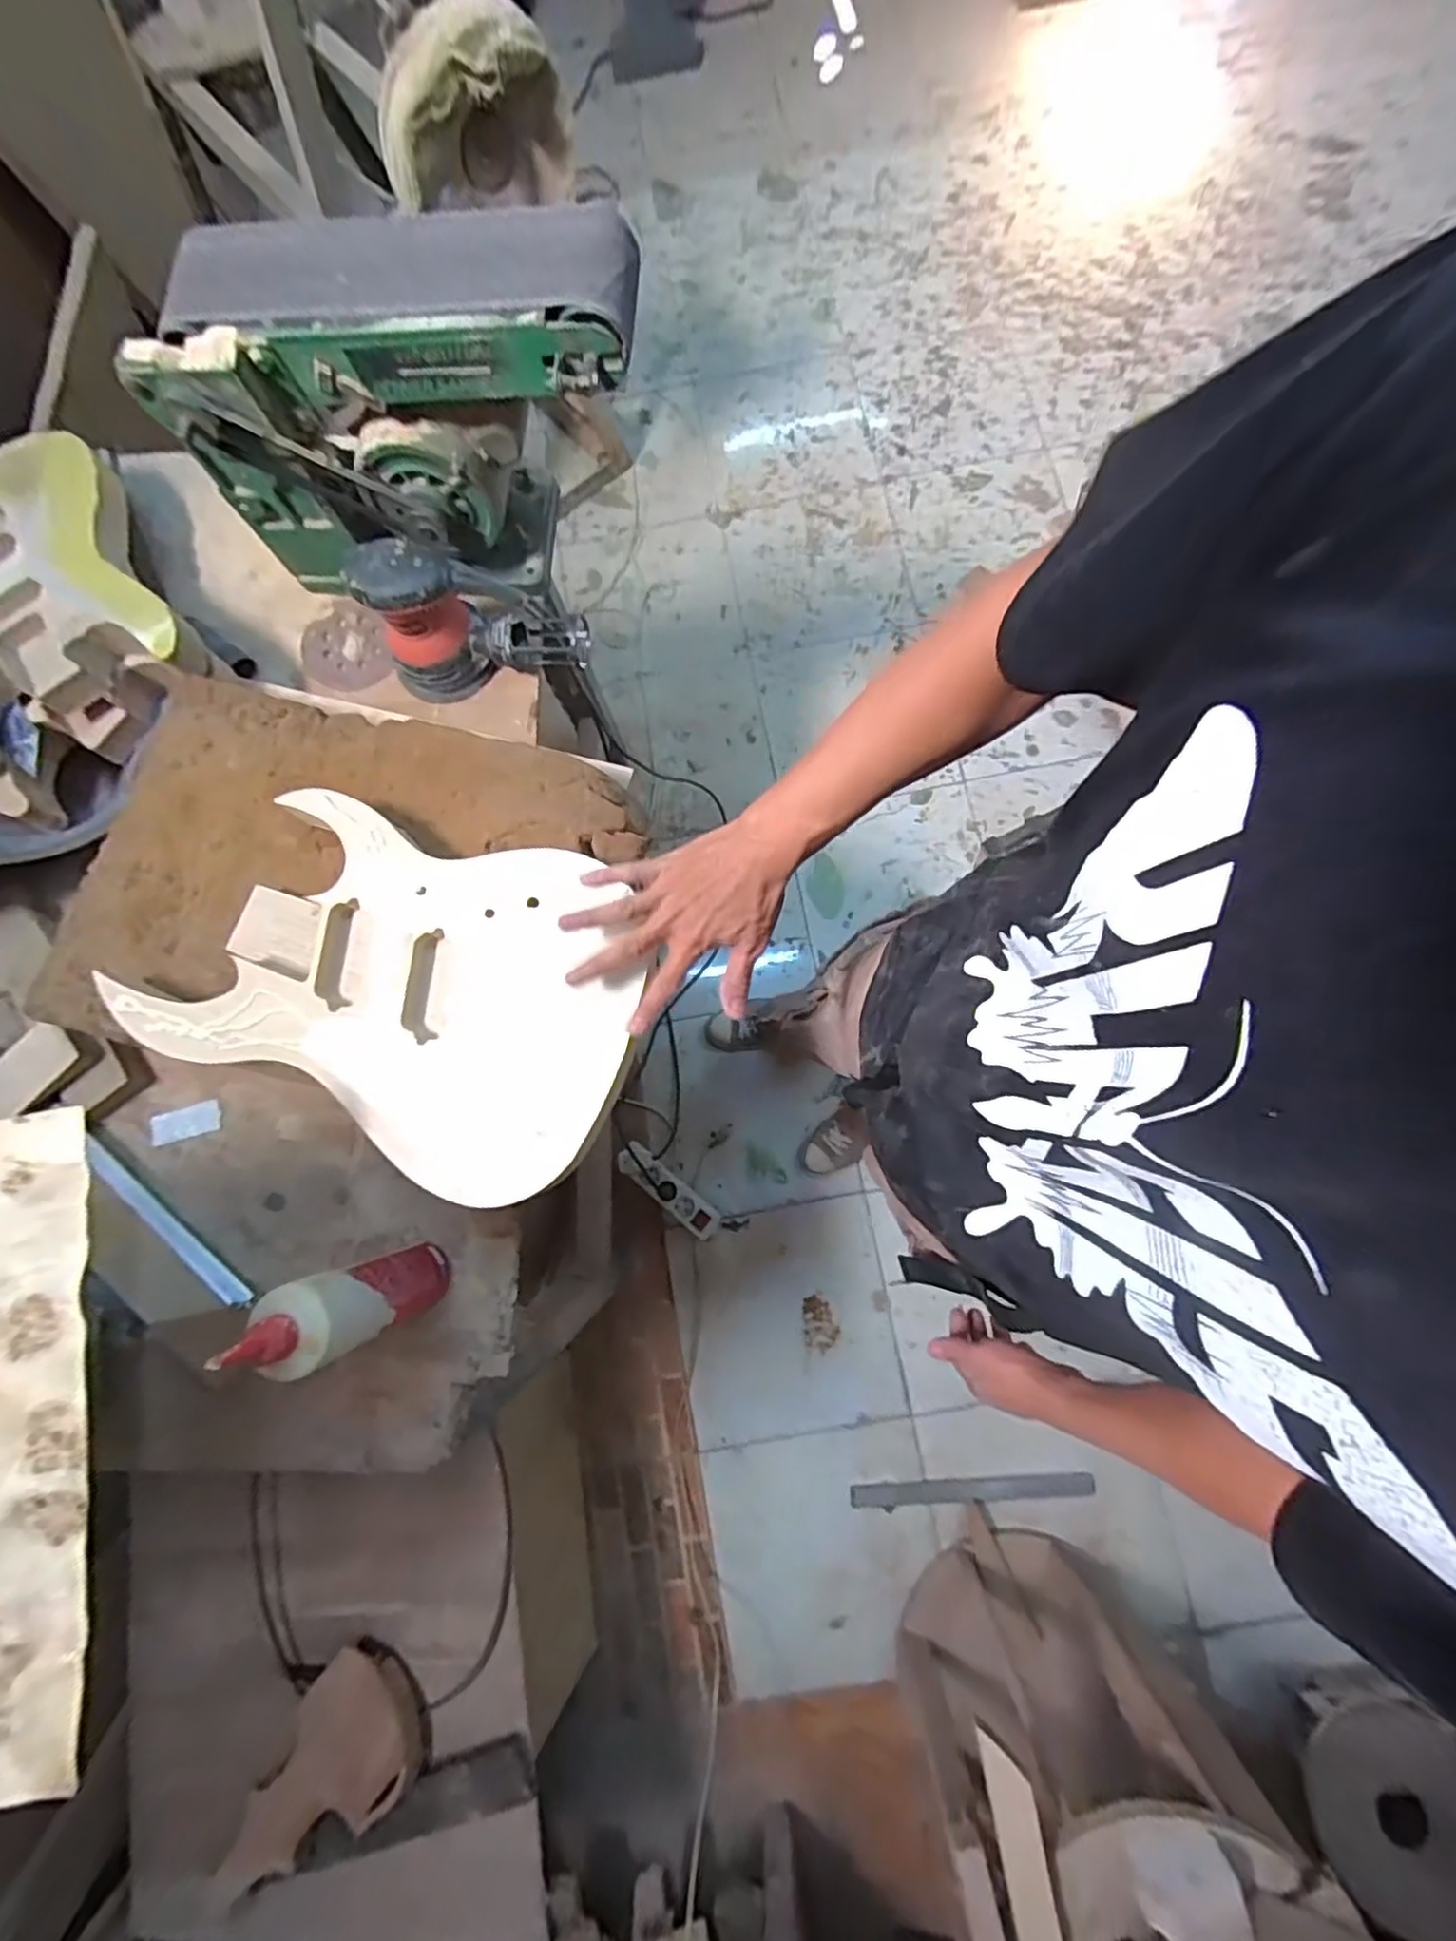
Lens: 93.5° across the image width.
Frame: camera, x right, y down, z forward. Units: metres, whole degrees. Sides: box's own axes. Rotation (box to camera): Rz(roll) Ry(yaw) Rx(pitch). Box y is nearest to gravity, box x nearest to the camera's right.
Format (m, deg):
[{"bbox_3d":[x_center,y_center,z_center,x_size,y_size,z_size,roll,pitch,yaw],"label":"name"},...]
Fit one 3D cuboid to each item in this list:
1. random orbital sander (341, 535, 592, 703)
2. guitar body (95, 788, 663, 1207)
[{"bbox_3d":[-0.275,-0.397,0.739,0.219,0.142,0.116,-13,78,0],"label":"random orbital sander"},{"bbox_3d":[-0.271,0.001,0.583,0.399,0.044,0.277,25,80,5],"label":"guitar body"}]

